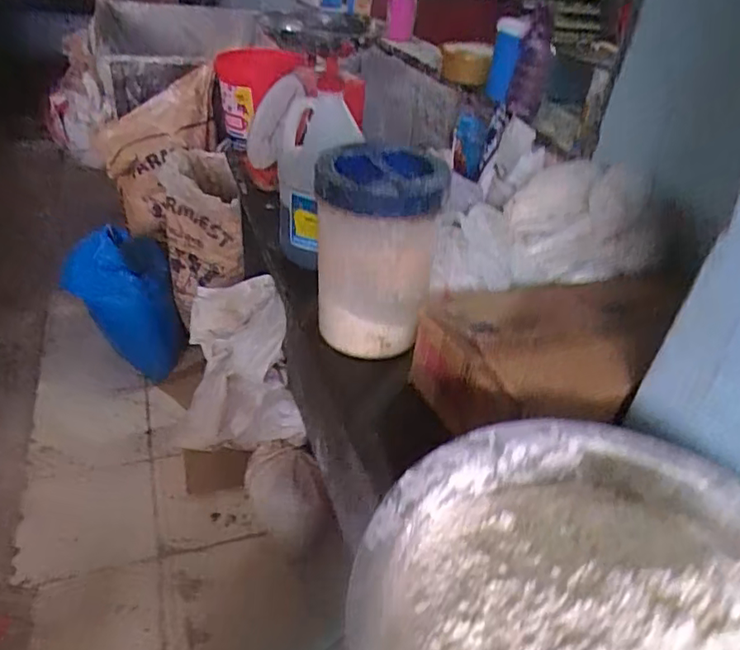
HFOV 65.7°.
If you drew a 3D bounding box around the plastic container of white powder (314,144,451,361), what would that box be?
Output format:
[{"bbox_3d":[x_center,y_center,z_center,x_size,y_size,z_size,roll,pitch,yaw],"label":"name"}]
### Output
[{"bbox_3d":[0.003,-0.086,0.738,0.147,0.240,0.127,7,35,-1],"label":"plastic container of white powder"}]

